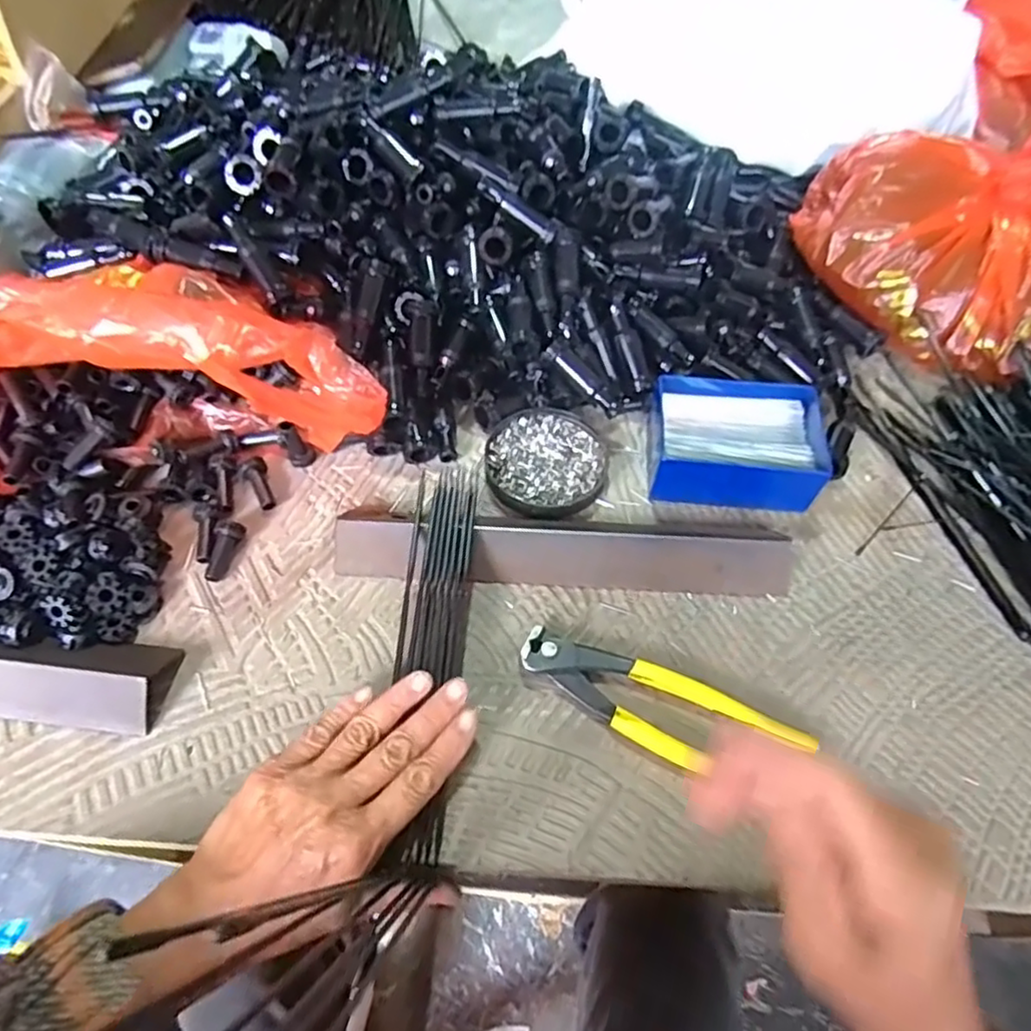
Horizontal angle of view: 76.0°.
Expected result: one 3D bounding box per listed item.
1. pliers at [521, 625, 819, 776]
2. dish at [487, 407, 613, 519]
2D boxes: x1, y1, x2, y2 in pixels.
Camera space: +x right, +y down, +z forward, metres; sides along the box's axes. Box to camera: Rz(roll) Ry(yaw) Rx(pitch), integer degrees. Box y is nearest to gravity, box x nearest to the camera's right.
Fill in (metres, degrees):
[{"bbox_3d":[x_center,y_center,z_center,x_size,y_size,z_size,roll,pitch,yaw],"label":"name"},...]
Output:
[{"bbox_3d":[0.079,0.108,0.367,0.160,0.016,0.047,24,61,13],"label":"pliers"},{"bbox_3d":[0.022,-0.038,0.454,0.082,0.015,0.082,0,58,-1],"label":"dish"}]

